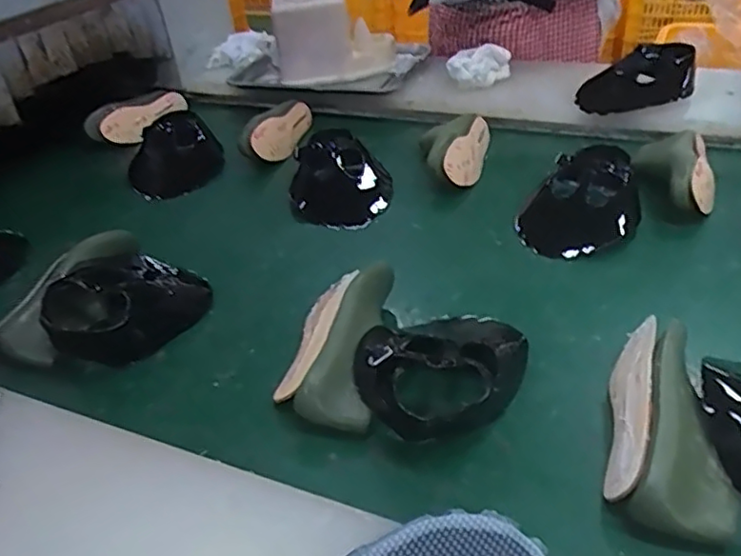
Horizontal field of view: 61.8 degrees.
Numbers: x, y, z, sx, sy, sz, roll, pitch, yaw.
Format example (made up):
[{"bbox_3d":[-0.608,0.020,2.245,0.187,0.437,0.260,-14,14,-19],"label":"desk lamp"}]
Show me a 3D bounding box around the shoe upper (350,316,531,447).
[{"bbox_3d":[0.079,0.070,0.645,0.154,0.087,0.194,14,40,24],"label":"shoe upper"}]

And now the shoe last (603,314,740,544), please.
[{"bbox_3d":[0.260,0.122,0.557,0.090,0.074,0.211,4,37,12],"label":"shoe last"}]

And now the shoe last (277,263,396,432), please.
[{"bbox_3d":[-0.038,0.063,0.678,0.098,0.084,0.212,2,37,10],"label":"shoe last"}]

